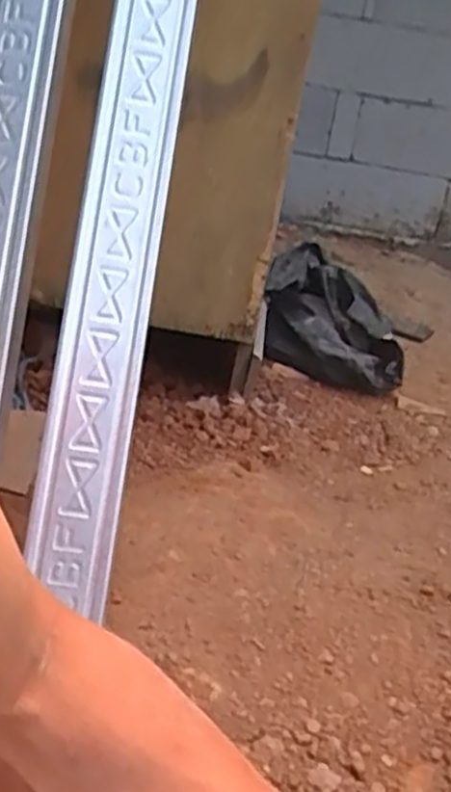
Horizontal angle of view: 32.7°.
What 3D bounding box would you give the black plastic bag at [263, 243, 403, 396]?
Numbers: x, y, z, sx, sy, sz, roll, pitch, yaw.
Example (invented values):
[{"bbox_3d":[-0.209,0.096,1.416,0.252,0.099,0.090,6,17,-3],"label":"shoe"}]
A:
[{"bbox_3d":[0.177,-0.126,1.336,0.148,0.178,0.273,-16,35,-40],"label":"black plastic bag"}]

